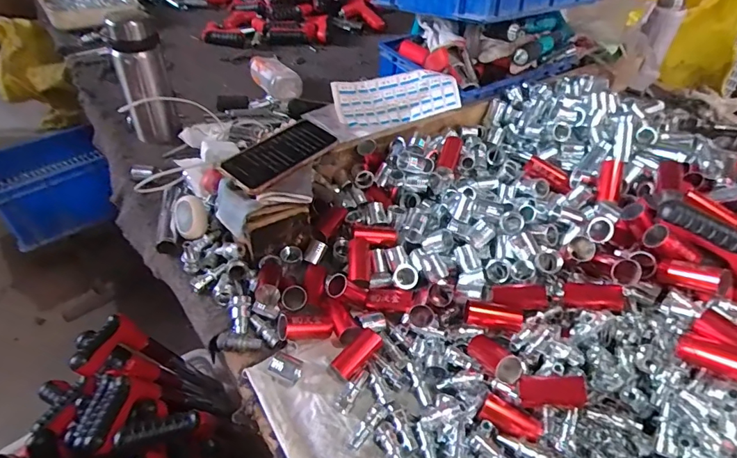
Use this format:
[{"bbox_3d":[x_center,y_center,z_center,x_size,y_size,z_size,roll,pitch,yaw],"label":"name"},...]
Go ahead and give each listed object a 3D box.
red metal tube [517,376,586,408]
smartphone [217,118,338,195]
[{"bbox_3d":[0.179,0.158,0.438,0.061,0.019,0.024,-8,41,18],"label":"red metal tube"},{"bbox_3d":[-0.123,-0.104,0.617,0.078,0.015,0.153,35,57,21],"label":"smartphone"}]

